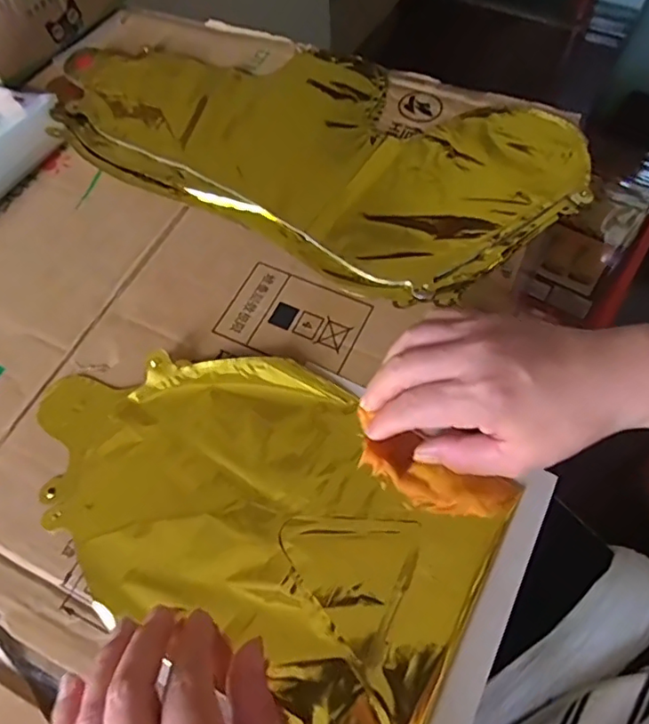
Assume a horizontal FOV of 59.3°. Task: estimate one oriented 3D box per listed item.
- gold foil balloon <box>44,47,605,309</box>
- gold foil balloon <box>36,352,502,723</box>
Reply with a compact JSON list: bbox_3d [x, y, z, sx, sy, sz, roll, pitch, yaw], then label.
[{"bbox_3d":[-0.019,-0.185,0.462,0.417,0.010,0.215,26,65,16],"label":"gold foil balloon"},{"bbox_3d":[-0.045,0.074,0.323,0.264,0.019,0.161,25,65,16],"label":"gold foil balloon"}]

